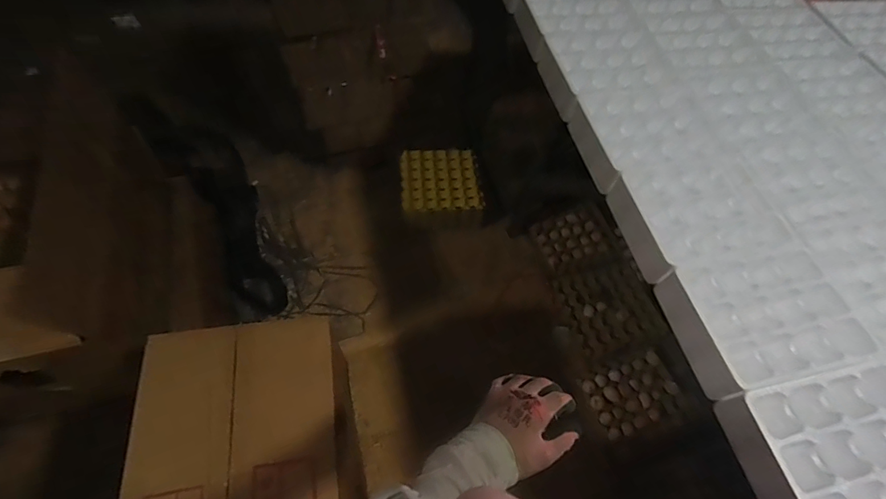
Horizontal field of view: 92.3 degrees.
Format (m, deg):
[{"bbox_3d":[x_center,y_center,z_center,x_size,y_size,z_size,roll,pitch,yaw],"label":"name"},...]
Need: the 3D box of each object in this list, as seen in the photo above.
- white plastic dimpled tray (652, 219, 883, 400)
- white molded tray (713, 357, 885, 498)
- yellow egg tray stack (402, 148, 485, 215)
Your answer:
[{"bbox_3d":[0.475,0.088,0.651,0.241,0.068,0.213,-11,62,-12],"label":"white plastic dimpled tray"},{"bbox_3d":[0.515,0.260,0.545,0.242,0.060,0.183,-8,61,-11],"label":"white molded tray"},{"bbox_3d":[-0.003,-0.267,1.614,0.302,0.048,0.299,-3,60,-8],"label":"yellow egg tray stack"}]

